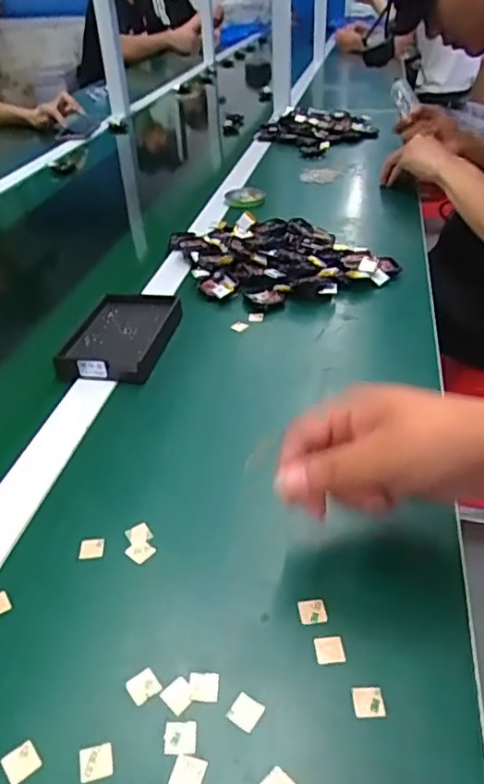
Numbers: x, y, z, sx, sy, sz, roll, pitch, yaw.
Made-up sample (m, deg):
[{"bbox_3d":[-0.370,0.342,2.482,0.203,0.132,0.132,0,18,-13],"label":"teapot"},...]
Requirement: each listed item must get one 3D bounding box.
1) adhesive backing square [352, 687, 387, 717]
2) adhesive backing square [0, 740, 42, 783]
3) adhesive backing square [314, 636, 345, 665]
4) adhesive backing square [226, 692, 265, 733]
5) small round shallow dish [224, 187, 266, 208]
[{"bbox_3d":[0.067,0.163,0.314,0.016,0.004,0.016,-2,36,1],"label":"adhesive backing square"},{"bbox_3d":[-0.110,0.184,0.296,0.016,0.004,0.016,-27,47,-31],"label":"adhesive backing square"},{"bbox_3d":[0.050,0.146,0.338,0.016,0.004,0.015,-6,42,-1],"label":"adhesive backing square"},{"bbox_3d":[0.002,0.167,0.312,0.016,0.004,0.016,20,45,28],"label":"adhesive backing square"},{"bbox_3d":[0.009,-0.315,0.961,0.062,0.019,0.058,-2,36,2],"label":"small round shallow dish"}]

